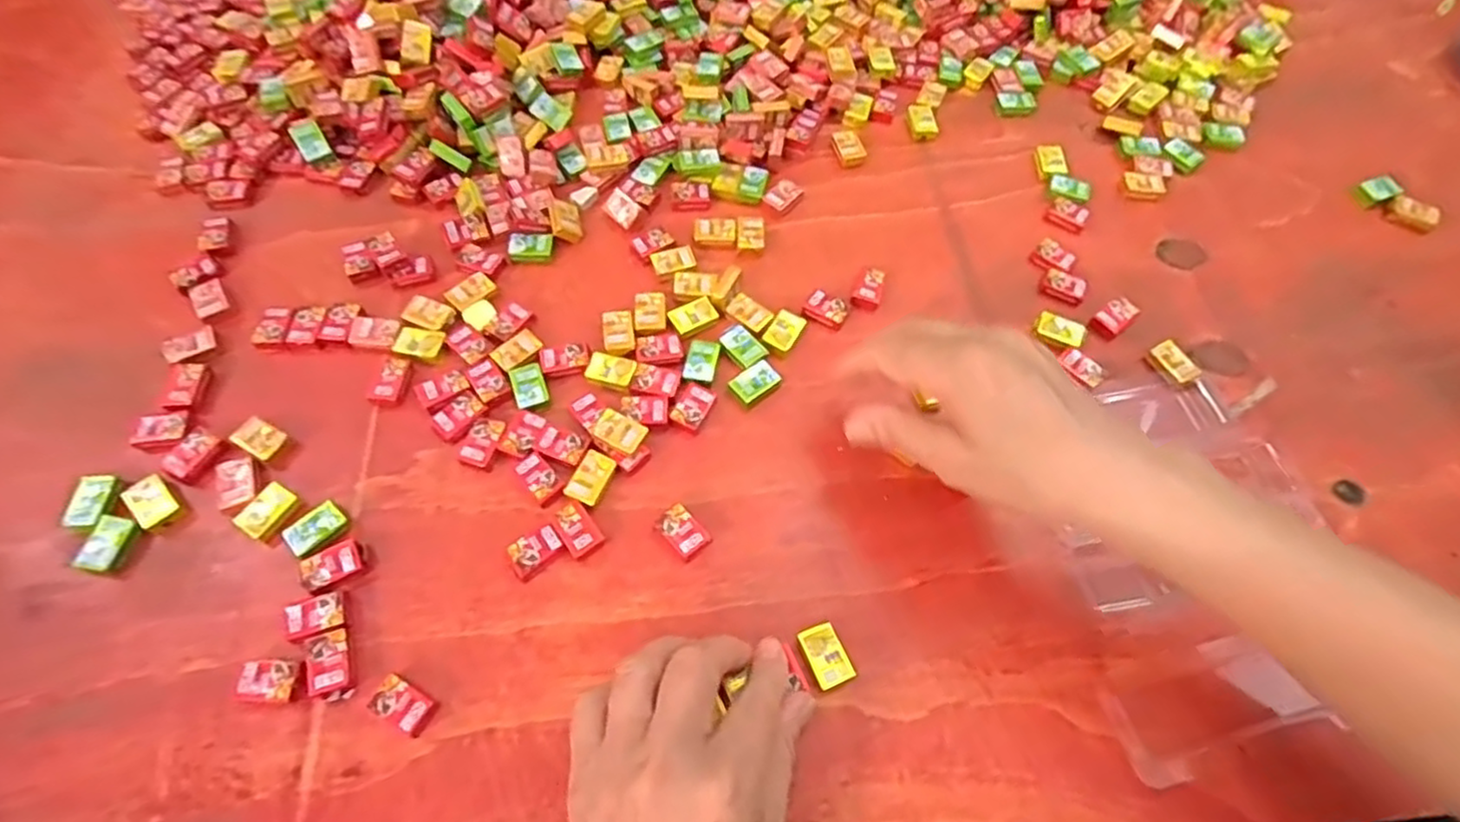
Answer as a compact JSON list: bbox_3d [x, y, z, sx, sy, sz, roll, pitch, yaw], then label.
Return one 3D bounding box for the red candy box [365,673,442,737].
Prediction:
[{"bbox_3d":[-0.138,0.125,0.293,0.024,0.010,0.015,30,65,13],"label":"red candy box"}]

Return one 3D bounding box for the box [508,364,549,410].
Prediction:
[{"bbox_3d":[-0.107,-0.014,0.366,0.017,0.004,0.026,-16,64,-11],"label":"box"}]

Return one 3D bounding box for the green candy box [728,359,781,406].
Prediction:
[{"bbox_3d":[0.014,-0.016,0.376,0.027,0.005,0.017,-32,67,-18],"label":"green candy box"}]

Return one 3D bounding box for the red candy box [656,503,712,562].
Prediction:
[{"bbox_3d":[-0.023,0.059,0.335,0.017,0.010,0.025,-37,69,-20],"label":"red candy box"}]

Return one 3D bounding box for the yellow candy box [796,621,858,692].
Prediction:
[{"bbox_3d":[0.043,0.109,0.309,0.018,0.004,0.026,-20,65,-13],"label":"yellow candy box"}]

